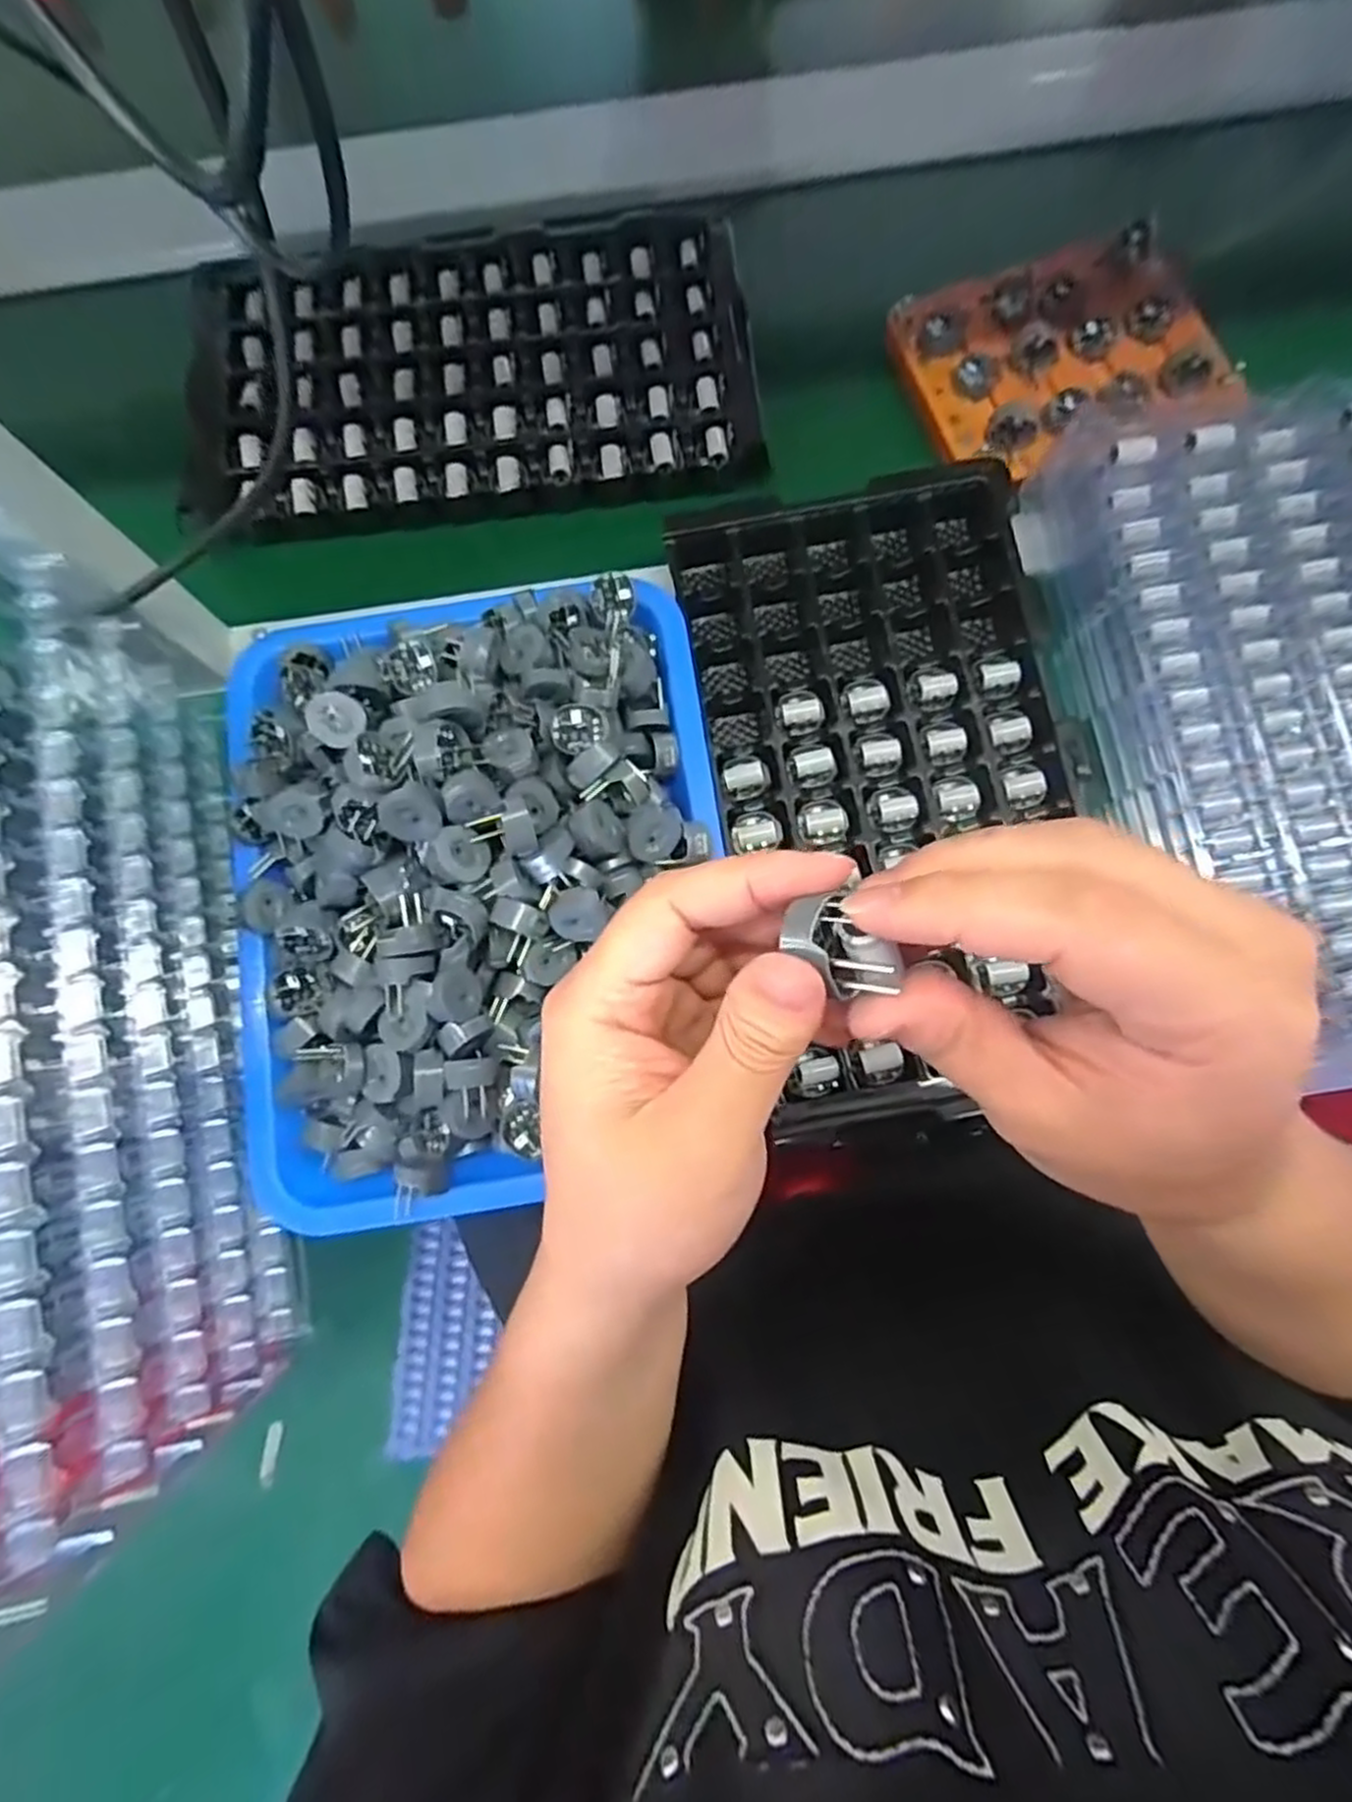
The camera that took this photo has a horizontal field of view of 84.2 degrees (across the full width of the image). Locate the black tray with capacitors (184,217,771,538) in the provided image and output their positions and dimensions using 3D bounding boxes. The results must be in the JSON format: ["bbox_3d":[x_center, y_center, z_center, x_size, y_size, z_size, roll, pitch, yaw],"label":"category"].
[{"bbox_3d":[-0.132,-0.345,0.488,0.352,0.020,0.199,-7,77,-1],"label":"black tray with capacitors"}]

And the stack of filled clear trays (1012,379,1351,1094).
[{"bbox_3d":[0.349,-0.099,0.395,0.250,0.052,0.364,-13,78,0],"label":"stack of filled clear trays"}]

